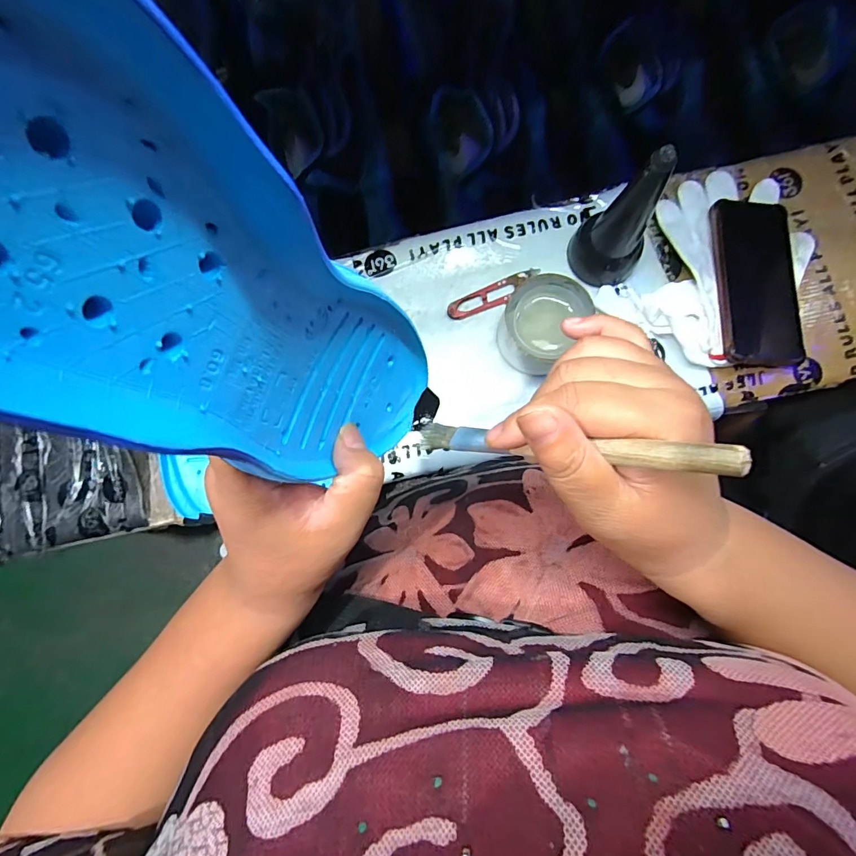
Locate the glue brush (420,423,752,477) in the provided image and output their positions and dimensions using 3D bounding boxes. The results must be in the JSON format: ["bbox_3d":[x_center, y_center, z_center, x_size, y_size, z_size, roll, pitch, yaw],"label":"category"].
[{"bbox_3d":[0.051,0.008,0.200,0.006,0.157,0.013,13,83,-42],"label":"glue brush"}]

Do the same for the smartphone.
[{"bbox_3d":[0.326,-0.147,0.435,0.086,0.010,0.176,4,77,-11],"label":"smartphone"}]

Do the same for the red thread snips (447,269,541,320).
[{"bbox_3d":[0.069,-0.137,0.453,0.102,0.007,0.024,-22,84,-1],"label":"red thread snips"}]

